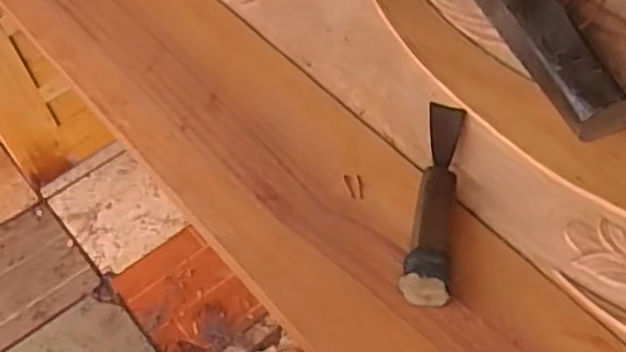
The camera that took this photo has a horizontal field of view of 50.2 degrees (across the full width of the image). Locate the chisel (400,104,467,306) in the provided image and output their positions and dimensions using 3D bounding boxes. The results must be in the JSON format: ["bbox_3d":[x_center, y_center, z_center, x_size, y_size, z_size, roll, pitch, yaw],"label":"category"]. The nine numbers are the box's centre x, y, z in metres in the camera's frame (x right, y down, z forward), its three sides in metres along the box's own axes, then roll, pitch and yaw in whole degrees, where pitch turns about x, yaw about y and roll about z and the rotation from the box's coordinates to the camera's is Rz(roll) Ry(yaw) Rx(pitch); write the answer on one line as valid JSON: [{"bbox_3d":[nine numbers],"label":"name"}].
[{"bbox_3d":[0.108,0.010,0.580,0.035,0.031,0.214,9,55,8],"label":"chisel"}]

